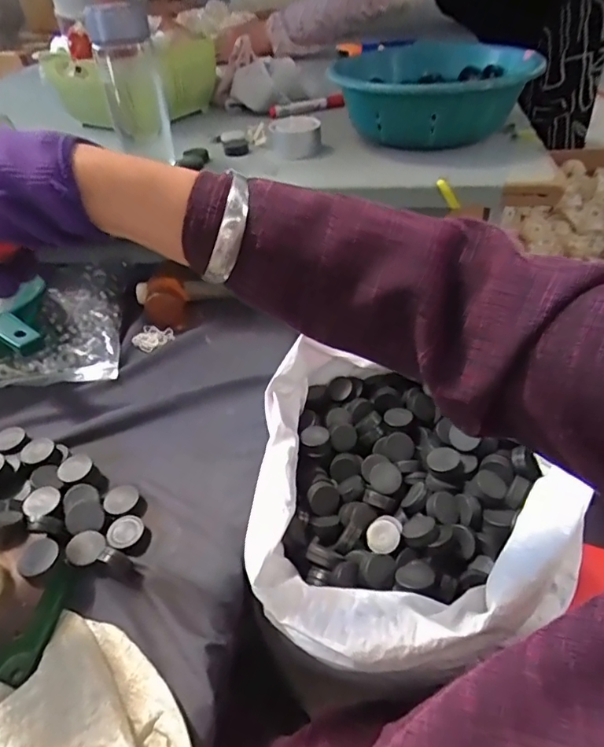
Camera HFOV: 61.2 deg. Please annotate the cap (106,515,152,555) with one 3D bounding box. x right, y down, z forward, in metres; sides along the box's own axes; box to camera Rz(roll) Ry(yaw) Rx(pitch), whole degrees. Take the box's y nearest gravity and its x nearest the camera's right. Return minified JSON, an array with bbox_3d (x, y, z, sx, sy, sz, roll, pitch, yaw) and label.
[{"bbox_3d":[-0.157,0.148,0.467,0.036,0.015,0.033,-3,41,3],"label":"cap"}]

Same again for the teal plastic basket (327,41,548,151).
[{"bbox_3d":[0.166,-0.374,0.680,0.240,0.096,0.322,4,41,10],"label":"teal plastic basket"}]

